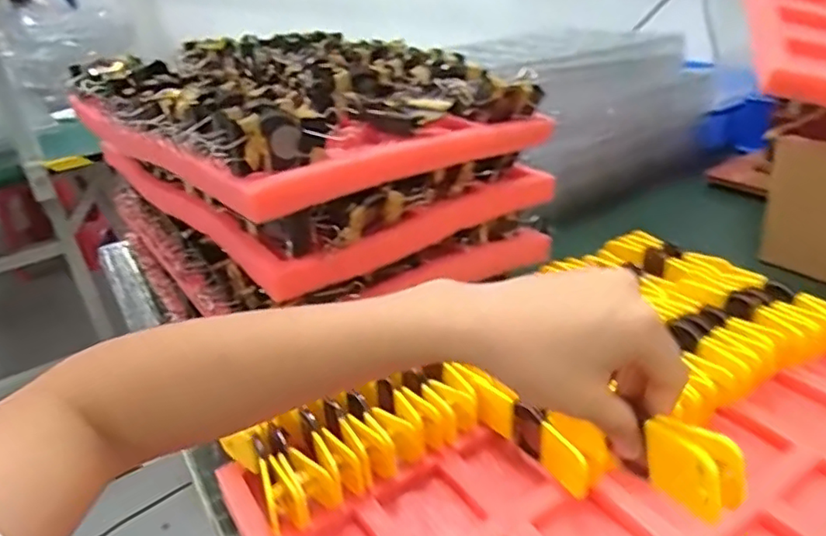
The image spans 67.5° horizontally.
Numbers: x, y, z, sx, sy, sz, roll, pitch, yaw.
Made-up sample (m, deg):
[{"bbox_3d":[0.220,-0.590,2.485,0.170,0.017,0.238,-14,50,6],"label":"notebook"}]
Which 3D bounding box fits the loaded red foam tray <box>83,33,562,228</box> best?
[{"bbox_3d":[-0.138,-0.183,0.648,0.315,0.090,0.431,-28,35,-34],"label":"loaded red foam tray"}]

